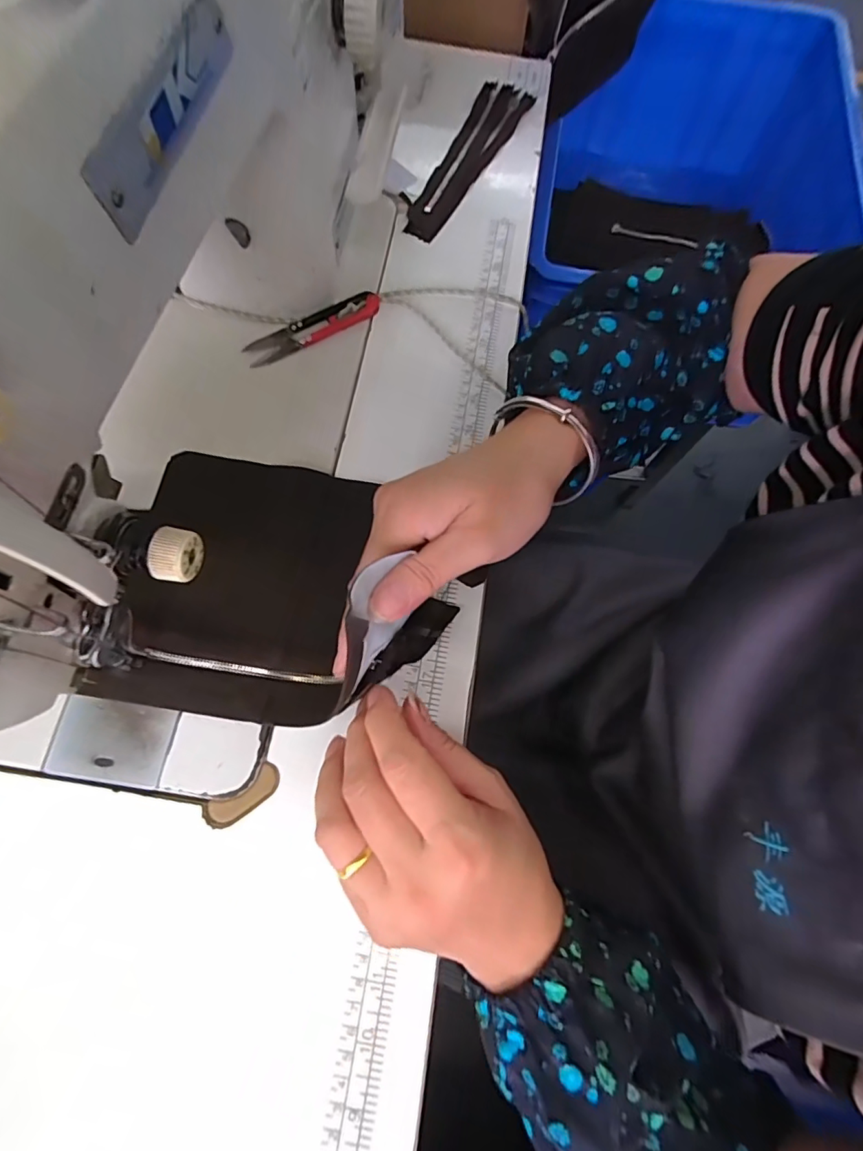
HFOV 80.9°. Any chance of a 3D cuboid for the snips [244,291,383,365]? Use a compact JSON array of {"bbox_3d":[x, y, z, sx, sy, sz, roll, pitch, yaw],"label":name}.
[{"bbox_3d":[-0.087,-0.185,0.377,0.105,0.007,0.027,-34,77,-15],"label":"snips"}]

